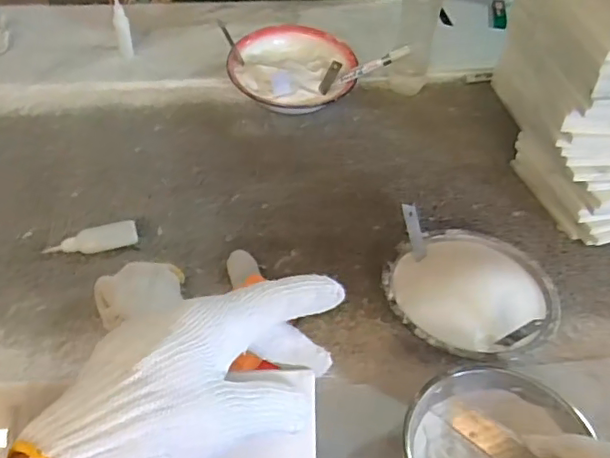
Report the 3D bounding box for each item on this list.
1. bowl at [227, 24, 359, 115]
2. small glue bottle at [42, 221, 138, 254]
[{"bbox_3d":[-0.018,-0.244,0.883,0.187,0.072,0.177,1,43,-1],"label":"bowl"},{"bbox_3d":[-0.239,0.014,0.638,0.098,0.020,0.024,-14,45,-17],"label":"small glue bottle"}]

